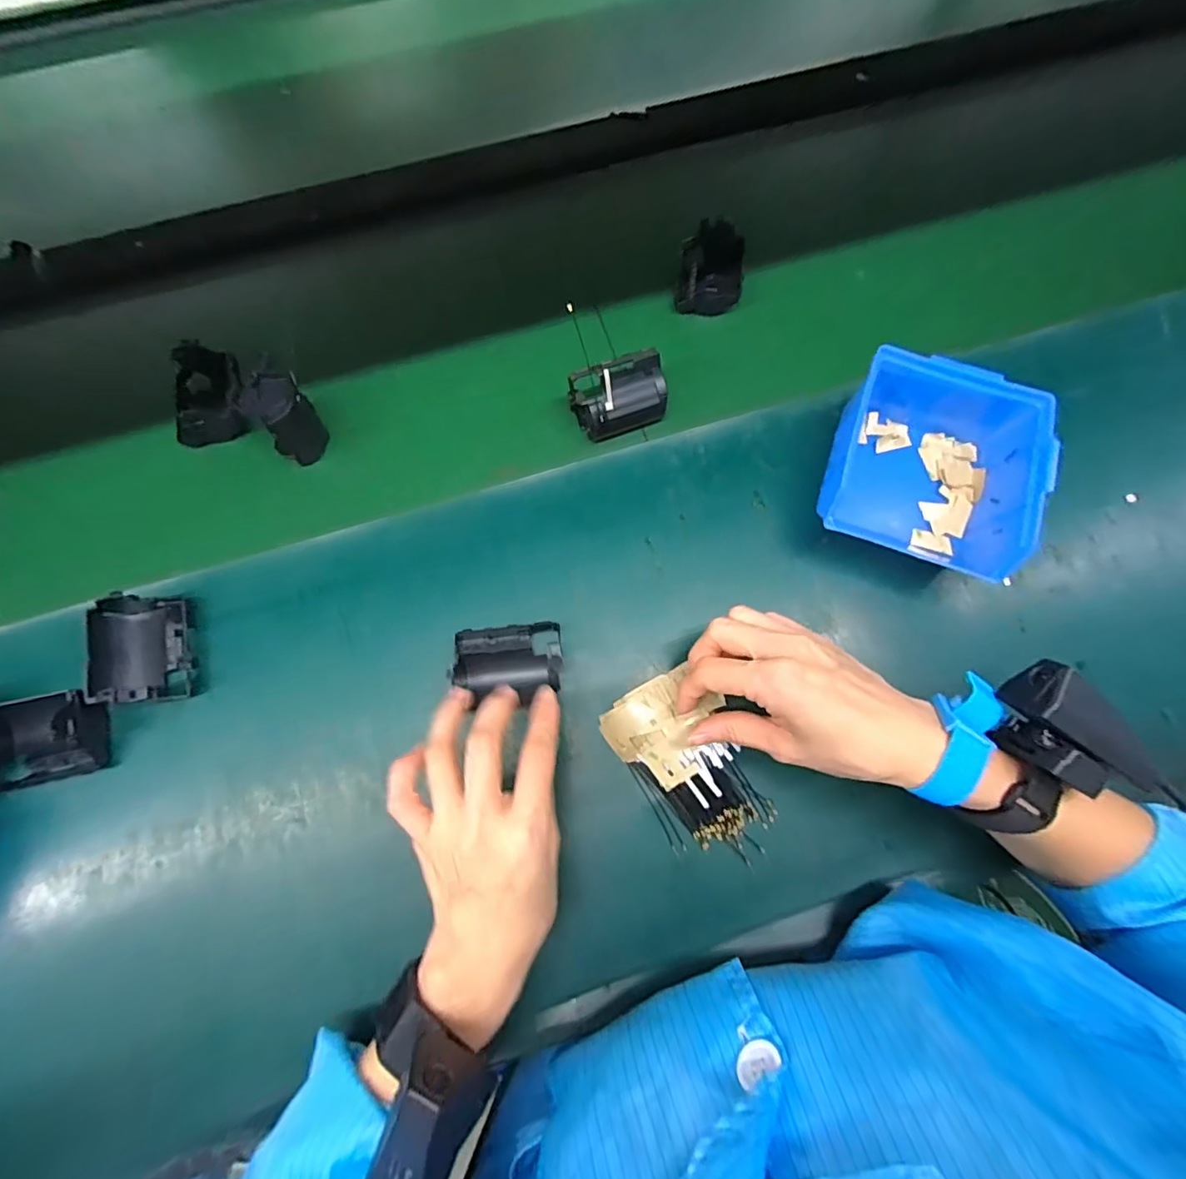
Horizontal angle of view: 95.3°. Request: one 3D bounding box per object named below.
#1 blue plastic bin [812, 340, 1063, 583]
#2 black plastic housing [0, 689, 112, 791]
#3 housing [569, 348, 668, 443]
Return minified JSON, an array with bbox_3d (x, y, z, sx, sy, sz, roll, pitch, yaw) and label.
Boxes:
[{"bbox_3d":[0.241,-0.088,0.389,0.135,0.067,0.128,27,77,7],"label":"blue plastic bin"},{"bbox_3d":[-0.391,0.103,0.349,0.138,0.037,0.068,-13,75,-3],"label":"black plastic housing"},{"bbox_3d":[0.020,-0.149,0.417,0.072,0.040,0.042,-19,76,-5],"label":"housing"}]

